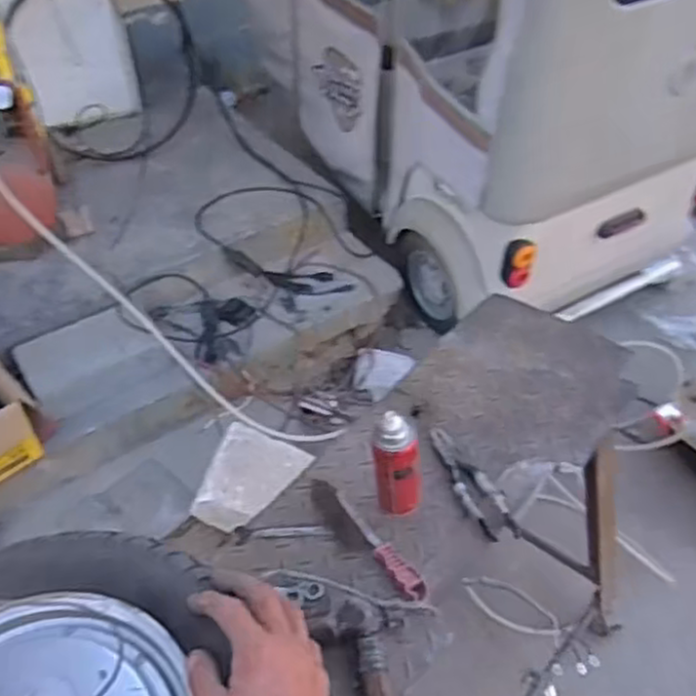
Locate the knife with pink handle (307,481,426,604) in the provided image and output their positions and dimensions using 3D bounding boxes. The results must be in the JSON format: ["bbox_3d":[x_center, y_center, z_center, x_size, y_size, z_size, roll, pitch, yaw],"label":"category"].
[{"bbox_3d":[0.018,0.254,0.977,0.042,0.018,0.231,-30,50,-27],"label":"knife with pink handle"}]

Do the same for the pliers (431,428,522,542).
[{"bbox_3d":[0.173,0.190,1.043,0.059,0.018,0.205,-22,47,-20],"label":"pliers"}]

